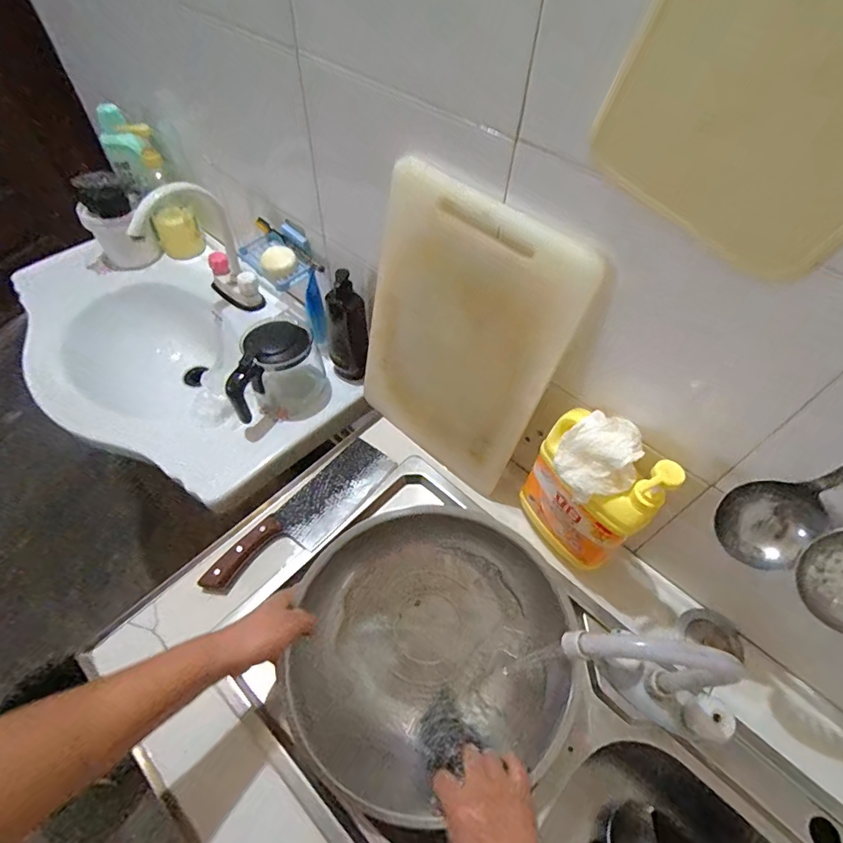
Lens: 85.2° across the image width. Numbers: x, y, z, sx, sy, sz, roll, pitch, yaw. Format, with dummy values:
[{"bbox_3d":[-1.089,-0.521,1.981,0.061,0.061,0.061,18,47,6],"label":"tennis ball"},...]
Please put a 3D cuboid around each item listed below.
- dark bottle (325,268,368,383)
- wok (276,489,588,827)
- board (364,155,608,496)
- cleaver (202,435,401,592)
[{"bbox_3d":[-0.128,-0.158,0.787,0.071,0.202,0.054,-11,55,-11],"label":"dark bottle"},{"bbox_3d":[0.015,0.277,0.553,0.347,0.090,0.347,0,75,-1],"label":"wok"},{"bbox_3d":[0.037,-0.096,0.615,0.278,0.392,0.017,40,49,22],"label":"board"},{"bbox_3d":[-0.167,0.141,0.675,0.088,0.016,0.304,34,59,20],"label":"cleaver"}]

